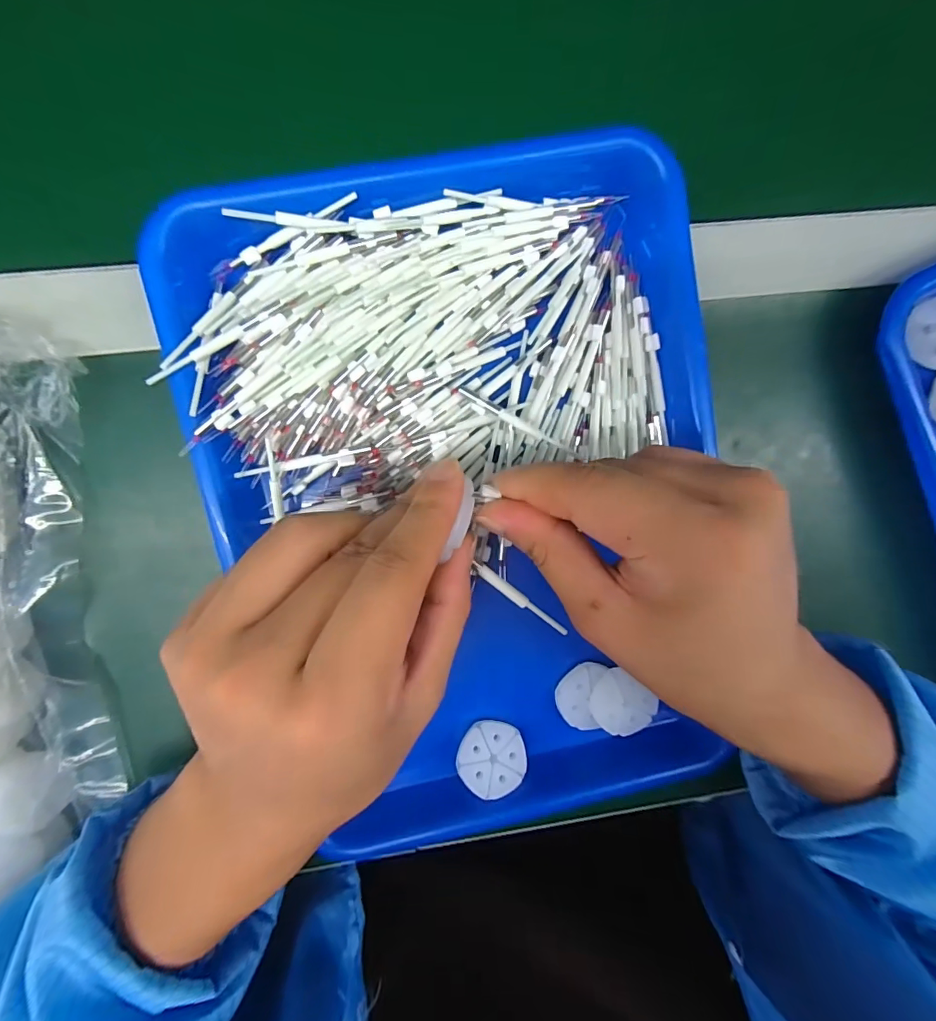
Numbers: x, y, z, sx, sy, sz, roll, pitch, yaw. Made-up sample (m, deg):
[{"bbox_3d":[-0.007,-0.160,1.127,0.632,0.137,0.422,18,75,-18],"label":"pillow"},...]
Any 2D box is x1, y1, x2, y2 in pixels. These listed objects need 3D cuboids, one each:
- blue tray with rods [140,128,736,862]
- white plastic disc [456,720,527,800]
[{"bbox_3d":[0.006,0.005,0.245,0.242,0.033,0.335,-11,98,-5],"label":"blue tray with rods"},{"bbox_3d":[0.014,0.137,0.261,0.038,0.004,0.037,3,73,-11],"label":"white plastic disc"}]

